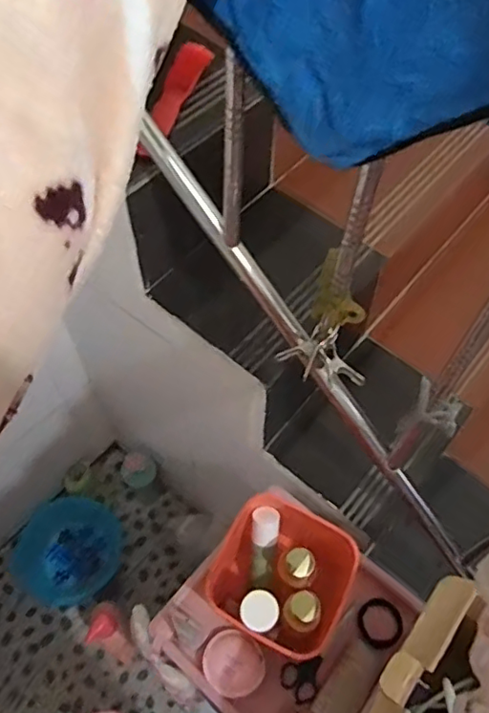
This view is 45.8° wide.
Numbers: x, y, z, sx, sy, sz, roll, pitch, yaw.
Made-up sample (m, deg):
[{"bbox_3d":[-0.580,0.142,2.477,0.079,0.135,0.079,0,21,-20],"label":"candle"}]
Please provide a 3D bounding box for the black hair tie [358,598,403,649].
[{"bbox_3d":[0.183,0.359,0.781,0.059,0.004,0.059,-12,62,23],"label":"black hair tie"}]

